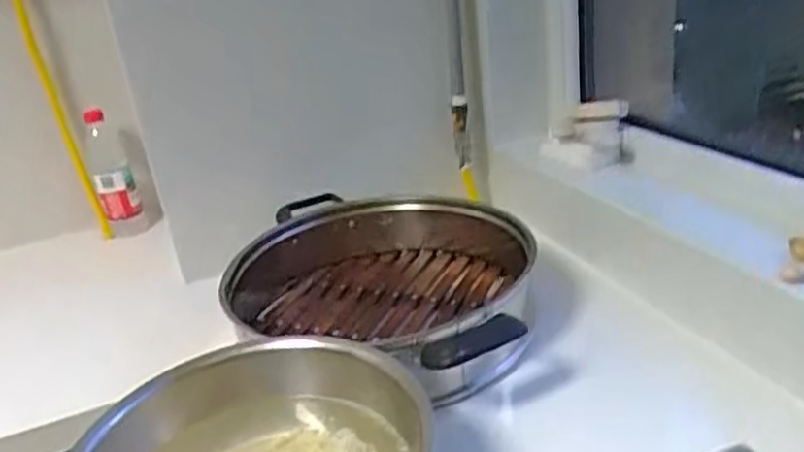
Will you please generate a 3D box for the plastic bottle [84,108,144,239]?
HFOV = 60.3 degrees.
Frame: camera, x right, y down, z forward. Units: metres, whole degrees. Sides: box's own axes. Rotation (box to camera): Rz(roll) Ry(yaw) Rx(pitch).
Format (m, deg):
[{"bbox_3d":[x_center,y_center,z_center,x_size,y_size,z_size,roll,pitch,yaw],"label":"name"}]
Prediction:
[{"bbox_3d":[-0.516,-0.092,1.227,0.067,0.223,0.058,-17,5,-20],"label":"plastic bottle"}]

